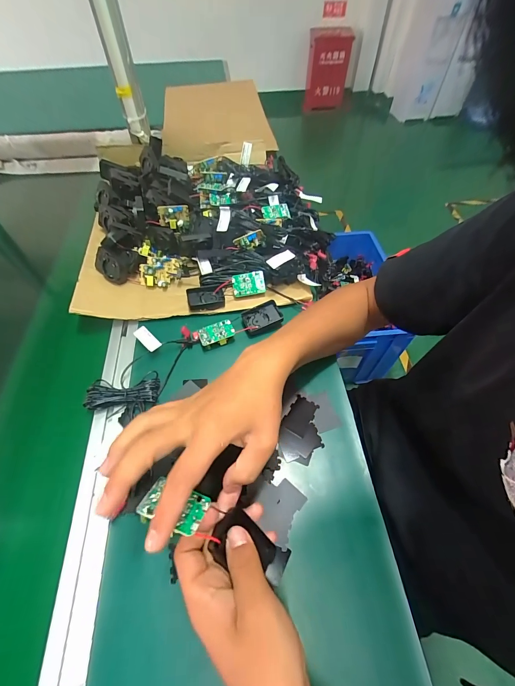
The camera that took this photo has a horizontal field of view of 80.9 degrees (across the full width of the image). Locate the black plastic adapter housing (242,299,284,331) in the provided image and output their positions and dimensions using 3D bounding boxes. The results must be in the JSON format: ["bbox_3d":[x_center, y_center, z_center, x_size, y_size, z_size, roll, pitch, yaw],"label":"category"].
[{"bbox_3d":[0.007,-0.041,0.475,0.059,0.017,0.041,-16,56,-11],"label":"black plastic adapter housing"}]

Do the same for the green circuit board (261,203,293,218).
[{"bbox_3d":[0.036,-0.247,0.570,0.056,0.026,0.008,-13,21,-13],"label":"green circuit board"}]

